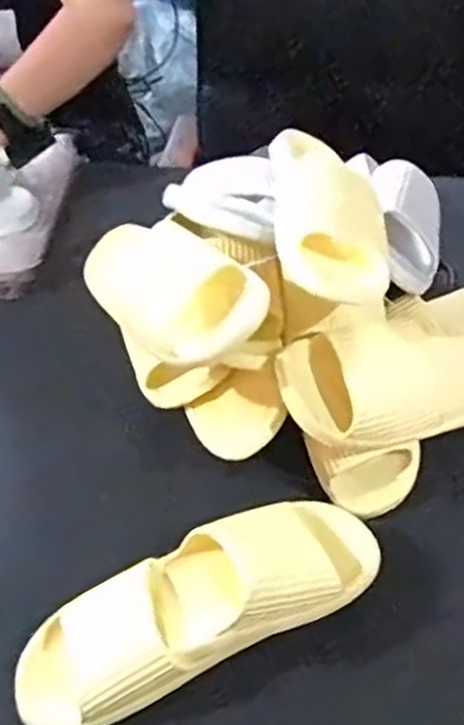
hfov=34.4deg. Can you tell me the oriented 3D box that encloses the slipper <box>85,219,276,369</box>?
[{"bbox_3d":[-0.069,-0.073,0.691,0.229,0.075,0.105,36,85,29],"label":"slipper"}]

